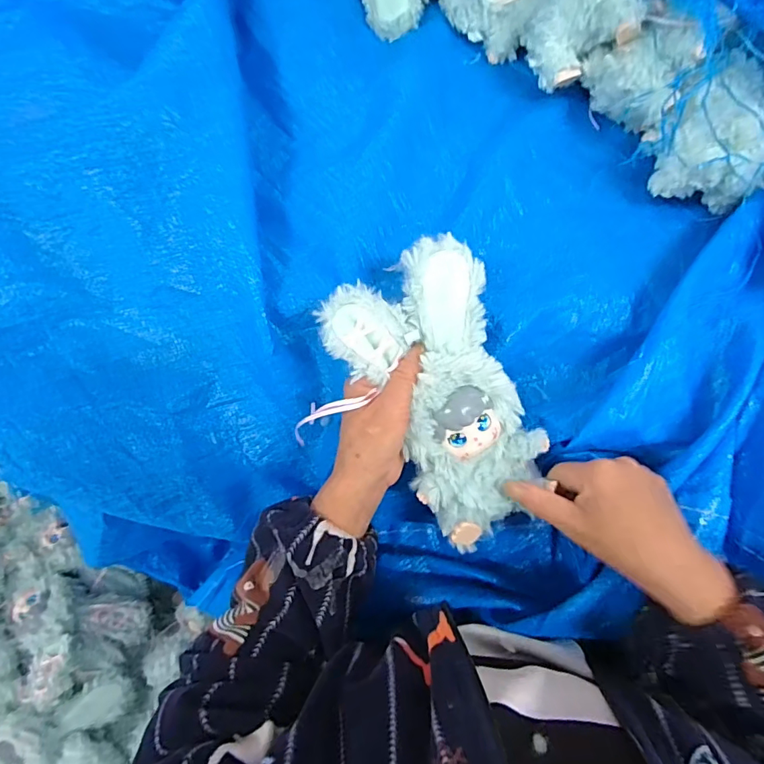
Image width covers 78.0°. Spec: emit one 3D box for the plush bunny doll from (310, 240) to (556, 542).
[{"bbox_3d":[0.044,0.009,0.370,0.118,0.070,0.217,-24,94,-7],"label":"plush bunny doll"}]

